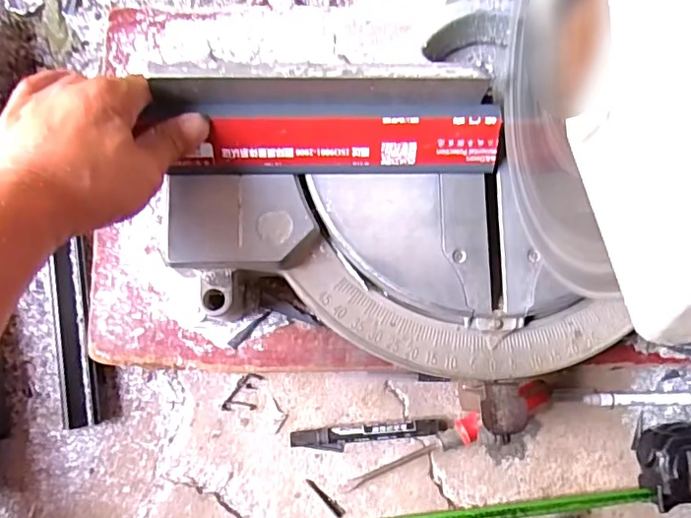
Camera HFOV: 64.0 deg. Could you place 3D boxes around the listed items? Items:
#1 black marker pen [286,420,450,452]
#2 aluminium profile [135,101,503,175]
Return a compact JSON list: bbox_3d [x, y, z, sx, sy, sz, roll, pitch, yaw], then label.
[{"bbox_3d":[0.021,0.153,0.476,0.132,0.017,0.021,-2,83,-5],"label":"black marker pen"},{"bbox_3d":[-0.010,-0.085,0.389,0.239,0.037,0.041,-1,83,-4],"label":"aluminium profile"}]

